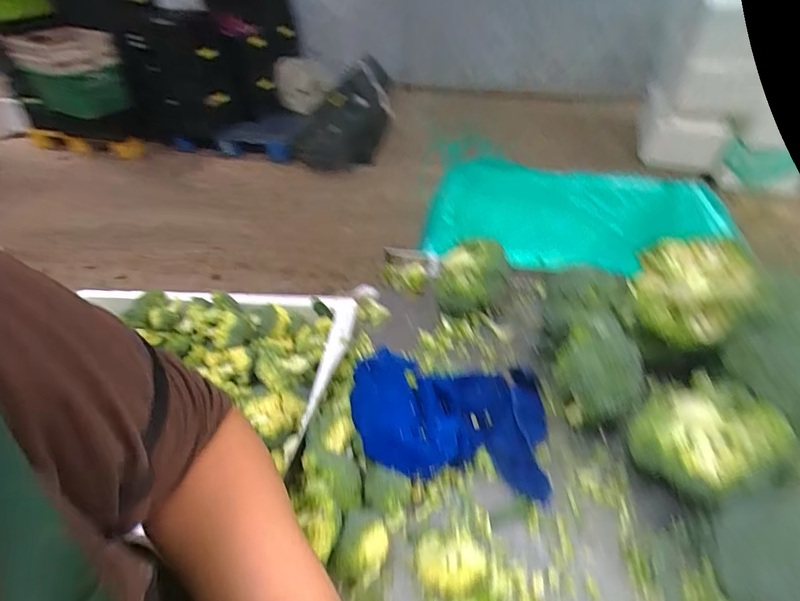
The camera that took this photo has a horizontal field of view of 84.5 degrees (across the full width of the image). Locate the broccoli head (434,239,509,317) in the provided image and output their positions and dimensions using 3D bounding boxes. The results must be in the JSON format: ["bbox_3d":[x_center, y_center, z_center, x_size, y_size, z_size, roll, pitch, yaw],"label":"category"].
[{"bbox_3d":[0.111,-0.035,0.682,0.108,0.092,0.115,2,41,5],"label":"broccoli head"}]

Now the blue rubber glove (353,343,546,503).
[{"bbox_3d":[0.058,0.126,0.523,0.231,0.069,0.189,1,41,4],"label":"blue rubber glove"}]

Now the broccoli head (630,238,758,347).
[{"bbox_3d":[0.335,-0.014,0.511,0.122,0.095,0.088,32,52,33],"label":"broccoli head"}]

